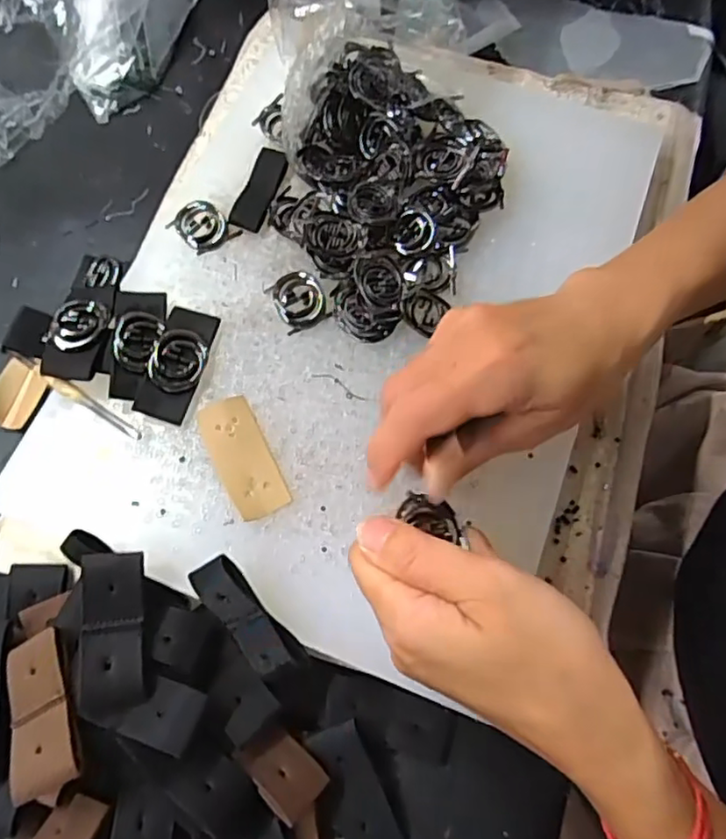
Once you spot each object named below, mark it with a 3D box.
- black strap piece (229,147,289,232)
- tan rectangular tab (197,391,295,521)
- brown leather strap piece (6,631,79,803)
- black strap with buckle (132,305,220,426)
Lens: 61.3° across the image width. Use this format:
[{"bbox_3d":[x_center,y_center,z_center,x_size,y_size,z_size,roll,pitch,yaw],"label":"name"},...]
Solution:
[{"bbox_3d":[-0.060,-0.135,0.357,0.024,0.007,0.056,14,74,20],"label":"black strap piece"},{"bbox_3d":[-0.060,0.018,0.303,0.027,0.005,0.063,-25,72,-9],"label":"tan rectangular tab"},{"bbox_3d":[-0.133,0.118,0.250,0.026,0.007,0.063,-23,55,-8],"label":"brown leather strap piece"},{"bbox_3d":[-0.095,-0.030,0.317,0.025,0.014,0.063,15,71,5],"label":"black strap with buckle"}]

